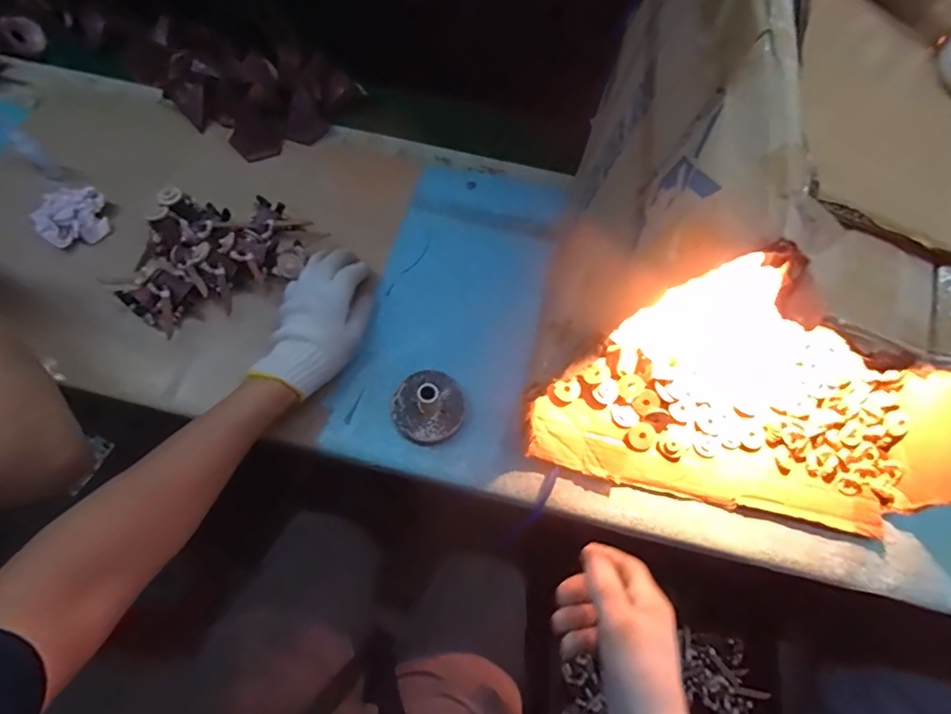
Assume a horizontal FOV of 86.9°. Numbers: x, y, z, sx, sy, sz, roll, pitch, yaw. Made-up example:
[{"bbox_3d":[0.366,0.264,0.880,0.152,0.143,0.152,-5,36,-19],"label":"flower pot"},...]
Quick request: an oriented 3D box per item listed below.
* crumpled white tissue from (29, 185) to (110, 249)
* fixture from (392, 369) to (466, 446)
[{"bbox_3d":[-0.496,-0.171,0.617,0.079,0.032,0.072,-15,68,-9],"label":"crumpled white tissue"},{"bbox_3d":[-0.050,0.049,0.532,0.075,0.052,0.078,1,66,-2],"label":"fixture"}]

